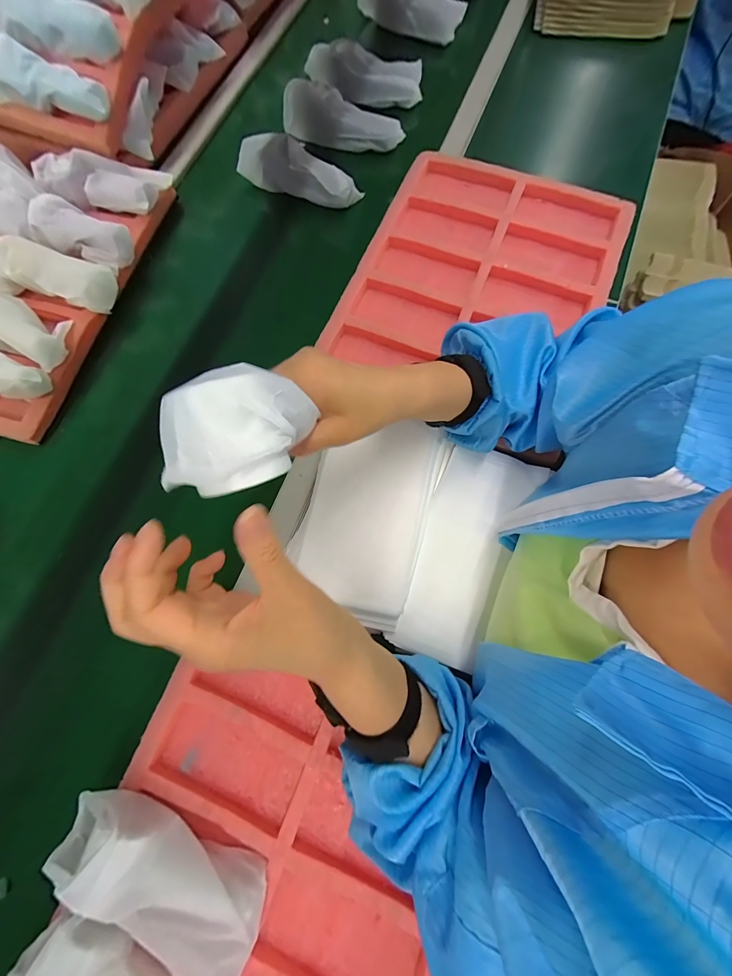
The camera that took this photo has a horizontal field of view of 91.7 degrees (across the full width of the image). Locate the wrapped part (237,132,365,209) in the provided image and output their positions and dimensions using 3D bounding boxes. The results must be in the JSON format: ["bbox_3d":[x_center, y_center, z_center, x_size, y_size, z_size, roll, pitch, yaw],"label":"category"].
[{"bbox_3d":[-0.110,-0.508,0.565,0.199,0.043,0.051,23,76,8],"label":"wrapped part"}]

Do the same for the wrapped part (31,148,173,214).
[{"bbox_3d":[-0.412,-0.480,0.553,0.183,0.042,0.089,7,75,4],"label":"wrapped part"}]

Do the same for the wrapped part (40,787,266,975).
[{"bbox_3d":[-0.181,0.339,0.310,0.195,0.059,0.065,22,76,8],"label":"wrapped part"}]

